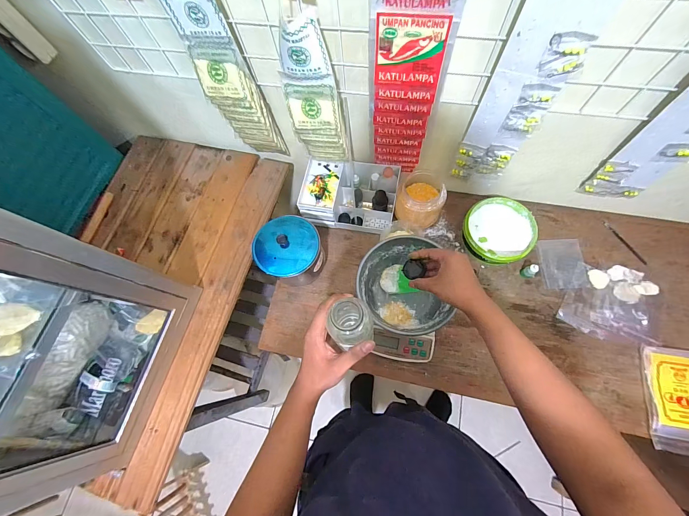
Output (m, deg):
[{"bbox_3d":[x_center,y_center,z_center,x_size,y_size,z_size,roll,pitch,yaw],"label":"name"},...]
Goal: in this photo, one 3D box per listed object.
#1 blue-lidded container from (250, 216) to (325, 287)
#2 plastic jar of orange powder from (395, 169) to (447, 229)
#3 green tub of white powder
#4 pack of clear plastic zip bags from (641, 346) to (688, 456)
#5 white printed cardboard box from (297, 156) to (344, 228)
[{"bbox_3d":[-0.127,-0.012,0.677,0.129,0.153,0.135,-2,71,4],"label":"blue-lidded container"},{"bbox_3d":[0.191,-0.144,0.728,0.111,0.098,0.109,-2,71,4],"label":"plastic jar of orange powder"},{"bbox_3d":[0.364,-0.063,0.715,0.157,0.058,0.152,-2,71,4],"label":"green tub of white powder"},{"bbox_3d":[0.665,0.278,0.591,0.111,0.030,0.194,7,72,7],"label":"pack of clear plastic zip bags"},{"bbox_3d":[-0.053,-0.164,0.758,0.101,0.072,0.151,7,72,7],"label":"white printed cardboard box"}]

